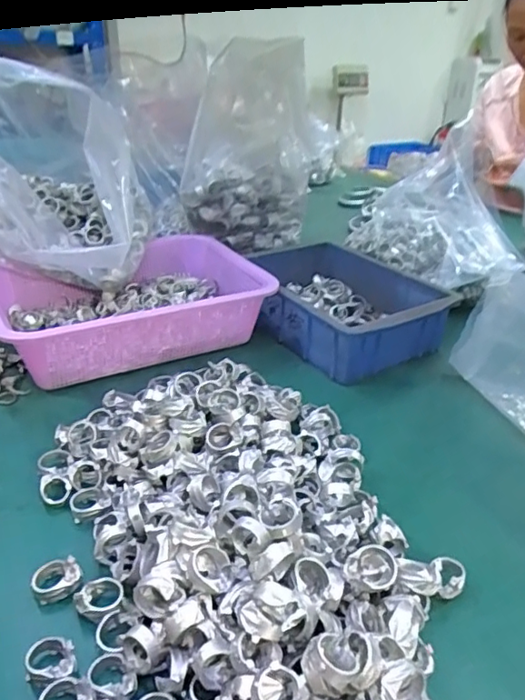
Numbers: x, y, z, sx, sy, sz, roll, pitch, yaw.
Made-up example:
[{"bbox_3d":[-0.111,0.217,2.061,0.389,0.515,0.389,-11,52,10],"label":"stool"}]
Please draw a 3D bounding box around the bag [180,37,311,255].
[{"bbox_3d":[-0.018,-0.315,0.841,0.178,0.253,0.218,5,30,5],"label":"bag"}]

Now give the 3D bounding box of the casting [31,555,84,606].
[{"bbox_3d":[-0.133,0.147,0.354,0.030,0.013,0.025,-15,34,-28],"label":"casting"}]

